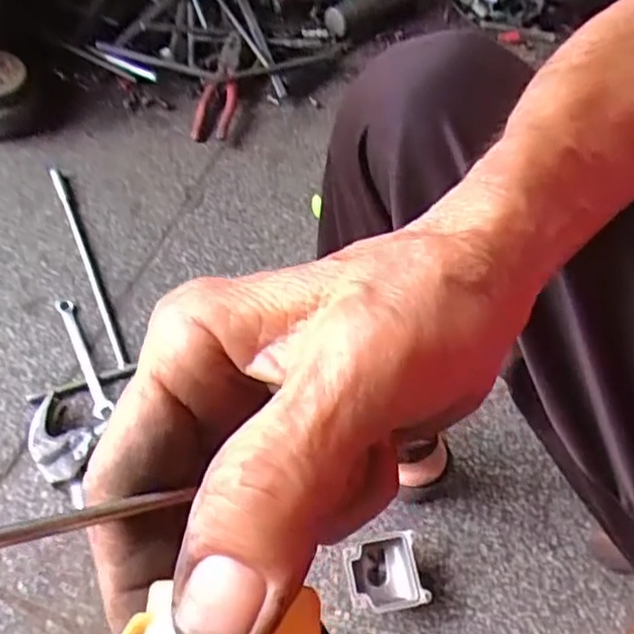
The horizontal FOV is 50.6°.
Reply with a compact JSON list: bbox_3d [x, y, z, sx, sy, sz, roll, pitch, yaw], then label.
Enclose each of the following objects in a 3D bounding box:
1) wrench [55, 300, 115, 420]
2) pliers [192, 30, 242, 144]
[{"bbox_3d":[-0.245,0.041,0.703,0.019,0.008,0.156,-21,61,-18],"label":"wrench"},{"bbox_3d":[-0.135,-0.332,0.960,0.050,0.031,0.218,8,56,-1],"label":"pliers"}]

